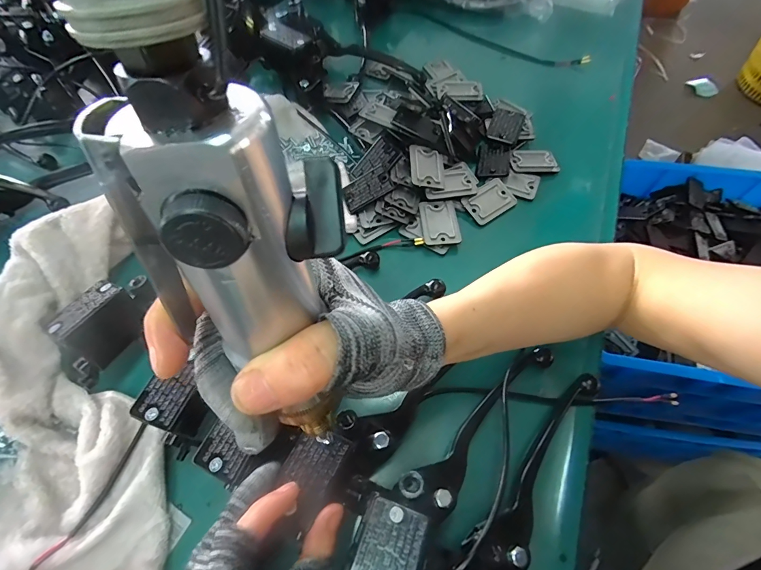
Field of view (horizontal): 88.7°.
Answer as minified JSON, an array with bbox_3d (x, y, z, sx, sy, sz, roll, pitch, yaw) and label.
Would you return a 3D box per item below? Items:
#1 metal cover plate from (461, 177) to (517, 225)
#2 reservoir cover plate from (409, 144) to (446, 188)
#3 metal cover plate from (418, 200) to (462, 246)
[{"bbox_3d":[0.113,-0.087,0.403,0.052,0.005,0.035,-33,83,-15],"label":"metal cover plate"},{"bbox_3d":[0.048,-0.123,0.402,0.034,0.005,0.050,-1,68,-10],"label":"reservoir cover plate"},{"bbox_3d":[0.059,-0.063,0.388,0.036,0.004,0.052,-7,61,1],"label":"metal cover plate"}]

